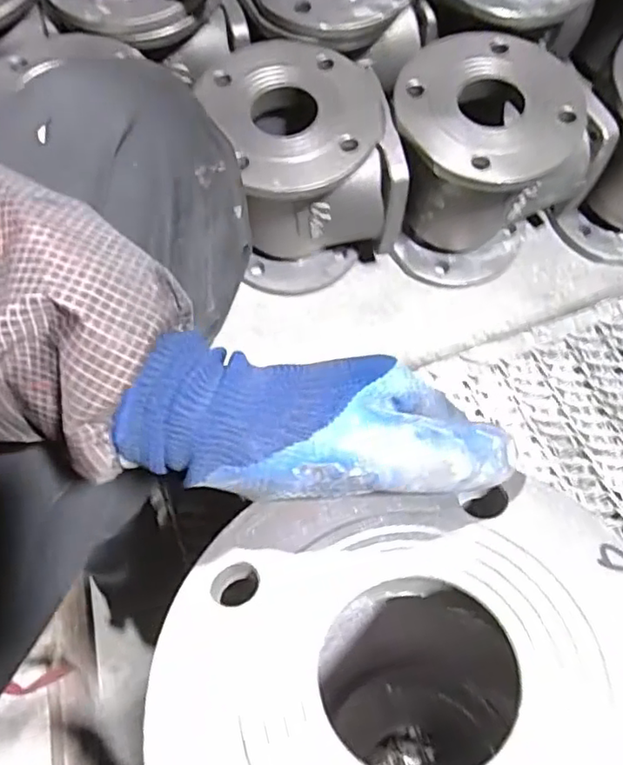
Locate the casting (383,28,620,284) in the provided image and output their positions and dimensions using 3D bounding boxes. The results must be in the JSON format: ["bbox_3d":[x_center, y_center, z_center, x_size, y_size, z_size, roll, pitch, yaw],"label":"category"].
[{"bbox_3d":[0.177,-0.231,0.654,0.179,0.209,0.169,0,69,1],"label":"casting"}]

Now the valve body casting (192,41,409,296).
[{"bbox_3d":[-0.014,-0.218,0.656,0.166,0.197,0.186,-23,70,-8],"label":"valve body casting"}]

